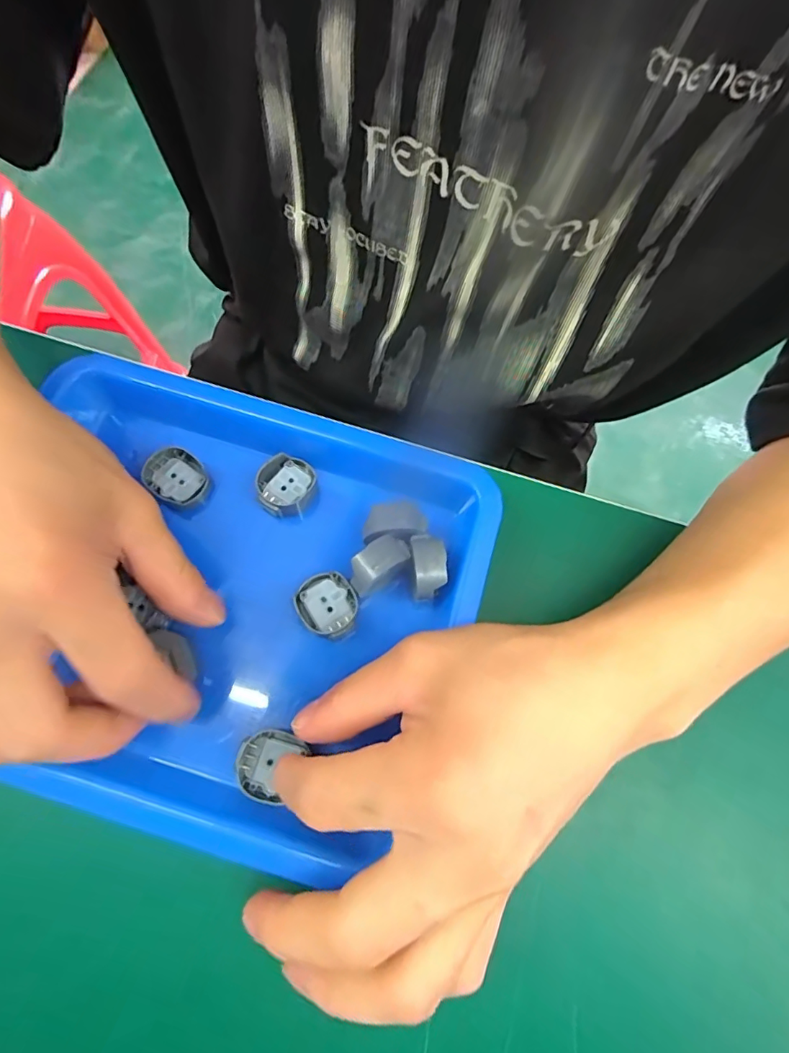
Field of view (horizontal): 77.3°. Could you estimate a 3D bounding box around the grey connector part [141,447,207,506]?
[{"bbox_3d":[-0.102,-0.023,0.232,0.028,0.010,0.024,34,72,9],"label":"grey connector part"}]

